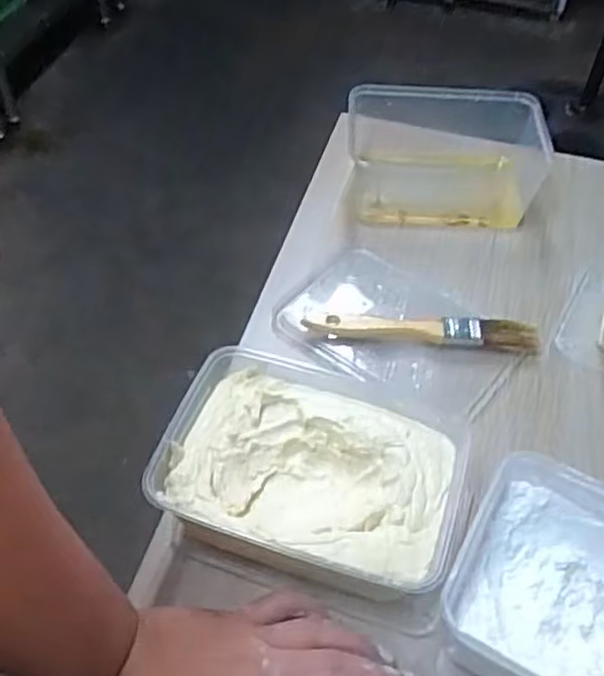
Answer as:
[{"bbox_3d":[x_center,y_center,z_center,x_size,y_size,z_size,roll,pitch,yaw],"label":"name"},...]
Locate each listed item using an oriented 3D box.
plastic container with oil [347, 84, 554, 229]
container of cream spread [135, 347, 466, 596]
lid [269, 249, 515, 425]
[{"bbox_3d":[0.136,-0.169,0.662,0.182,0.071,0.130,3,50,1],"label":"plastic container with oil"},{"bbox_3d":[0.007,0.087,0.444,0.168,0.067,0.130,14,51,10],"label":"container of cream spread"},{"bbox_3d":[0.074,-0.005,0.567,0.170,0.013,0.127,36,57,25],"label":"lid"}]

